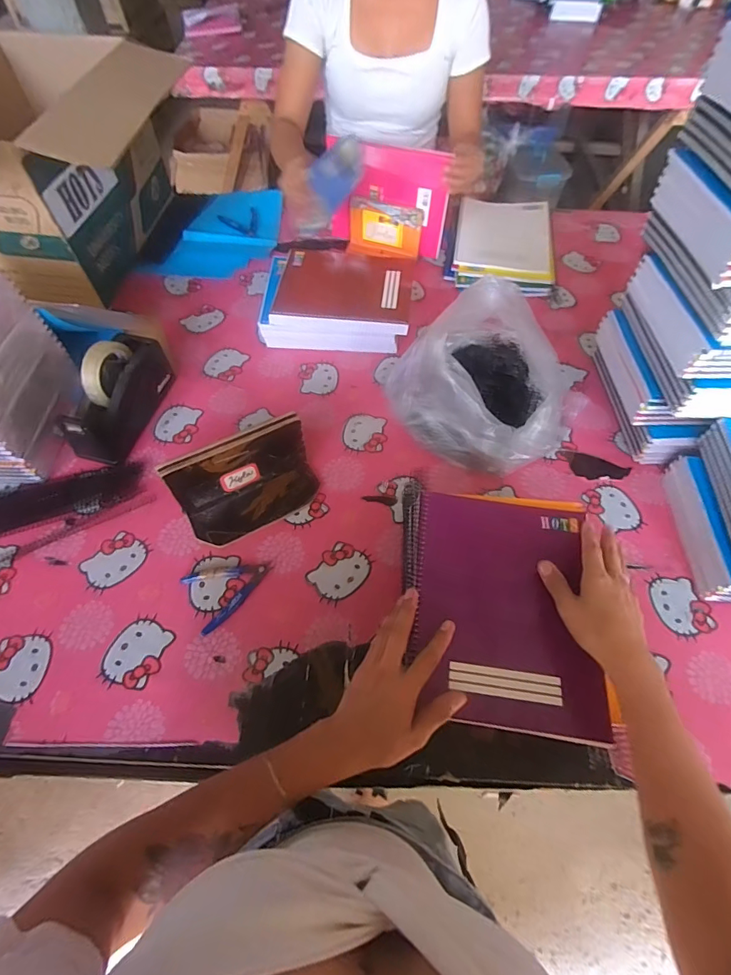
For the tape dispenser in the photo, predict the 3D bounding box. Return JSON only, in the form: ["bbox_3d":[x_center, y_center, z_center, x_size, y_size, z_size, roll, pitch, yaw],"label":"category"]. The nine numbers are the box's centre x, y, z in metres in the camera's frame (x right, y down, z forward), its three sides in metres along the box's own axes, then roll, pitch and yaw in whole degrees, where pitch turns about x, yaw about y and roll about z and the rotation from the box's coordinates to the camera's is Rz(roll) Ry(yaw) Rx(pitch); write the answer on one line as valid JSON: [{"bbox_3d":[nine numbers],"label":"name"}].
[{"bbox_3d":[-0.396,-0.149,0.706,0.075,0.122,0.205,11,59,6],"label":"tape dispenser"}]

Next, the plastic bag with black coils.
[{"bbox_3d":[0.199,-0.182,0.718,0.286,0.165,0.279,38,65,20],"label":"plastic bag with black coils"}]

